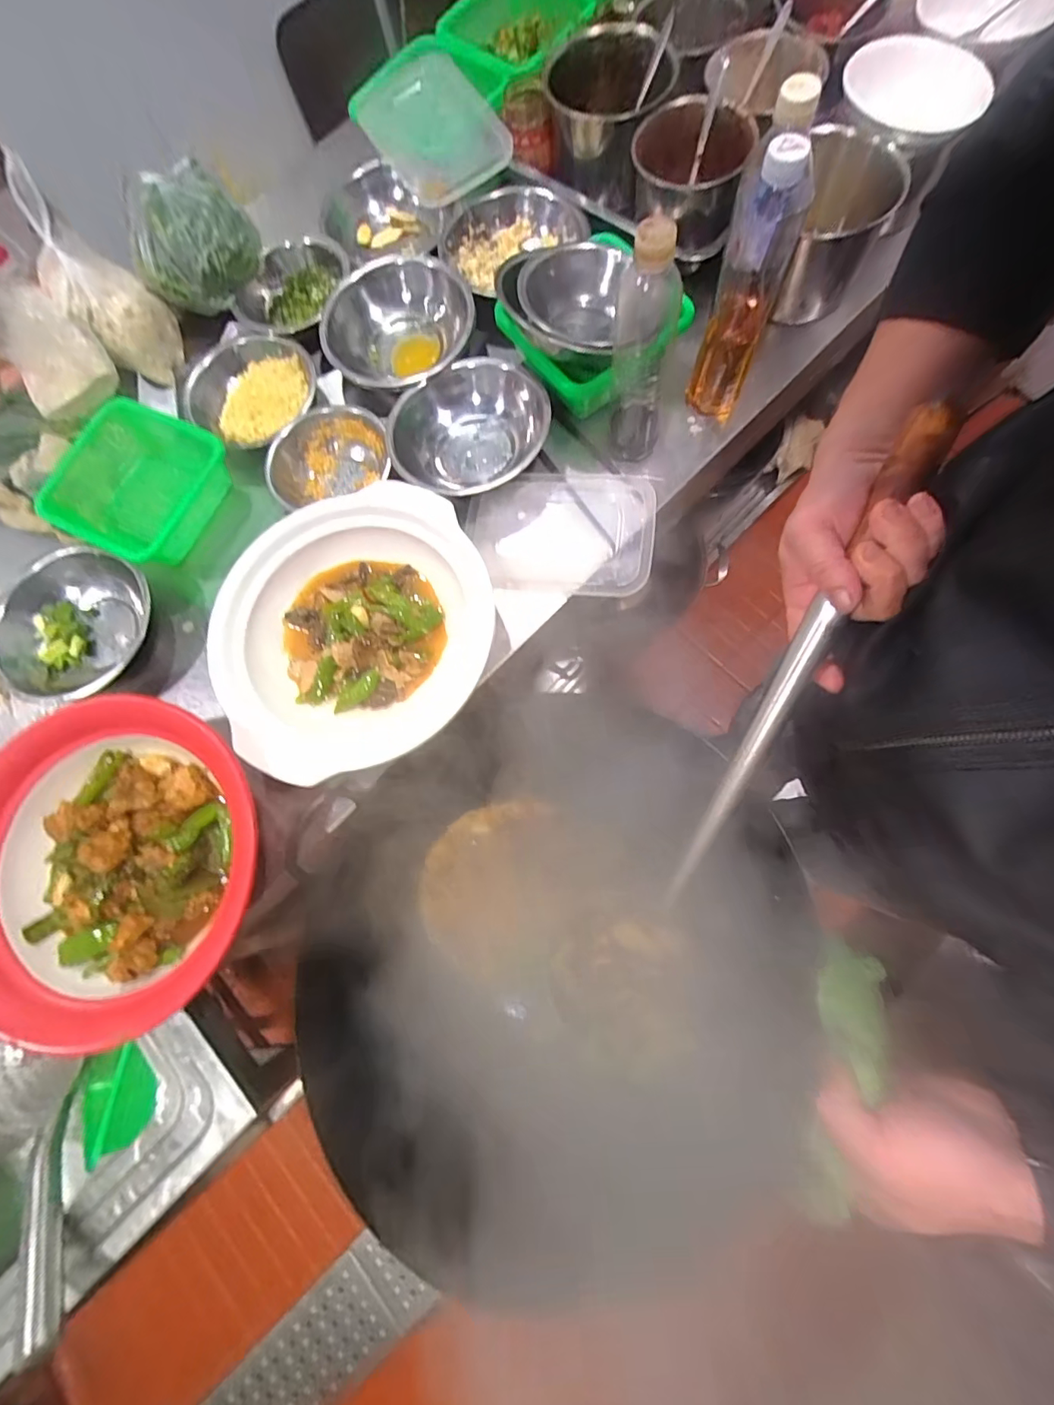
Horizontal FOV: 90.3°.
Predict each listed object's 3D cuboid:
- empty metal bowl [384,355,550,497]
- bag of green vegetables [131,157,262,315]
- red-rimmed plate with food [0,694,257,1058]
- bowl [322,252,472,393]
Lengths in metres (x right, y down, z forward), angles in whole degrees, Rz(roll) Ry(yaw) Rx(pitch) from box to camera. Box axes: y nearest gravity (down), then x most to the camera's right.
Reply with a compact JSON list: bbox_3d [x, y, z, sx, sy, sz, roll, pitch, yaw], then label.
[{"bbox_3d":[-0.066,-0.307,0.581,0.181,0.053,0.167,-1,76,5],"label":"empty metal bowl"},{"bbox_3d":[-0.415,-0.585,0.654,0.142,0.082,0.146,6,77,7],"label":"bag of green vegetables"},{"bbox_3d":[-0.406,0.151,0.492,0.282,0.071,0.292,-1,76,5],"label":"red-rimmed plate with food"},{"bbox_3d":[-0.151,-0.452,0.649,0.171,0.080,0.191,8,77,8],"label":"bowl"}]

